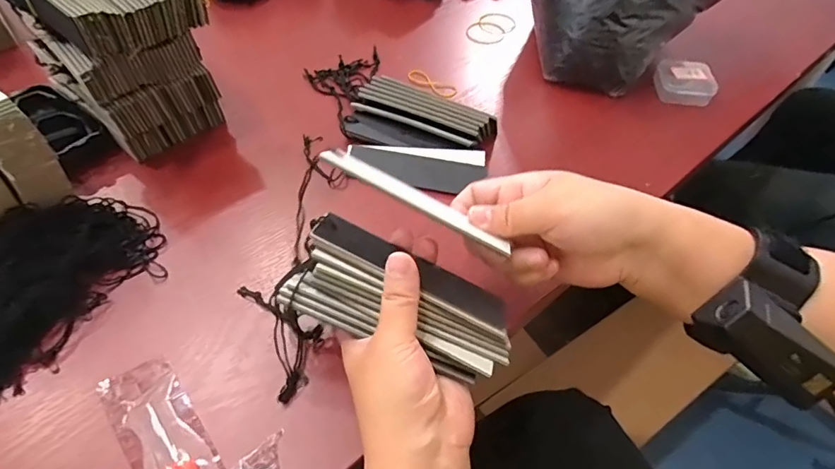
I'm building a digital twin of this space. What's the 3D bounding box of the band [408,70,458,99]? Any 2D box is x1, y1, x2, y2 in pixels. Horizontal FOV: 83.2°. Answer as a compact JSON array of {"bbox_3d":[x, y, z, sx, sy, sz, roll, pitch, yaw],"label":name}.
[{"bbox_3d":[0.015,-0.168,0.520,0.063,0.008,0.019,36,59,22],"label":"band"}]

